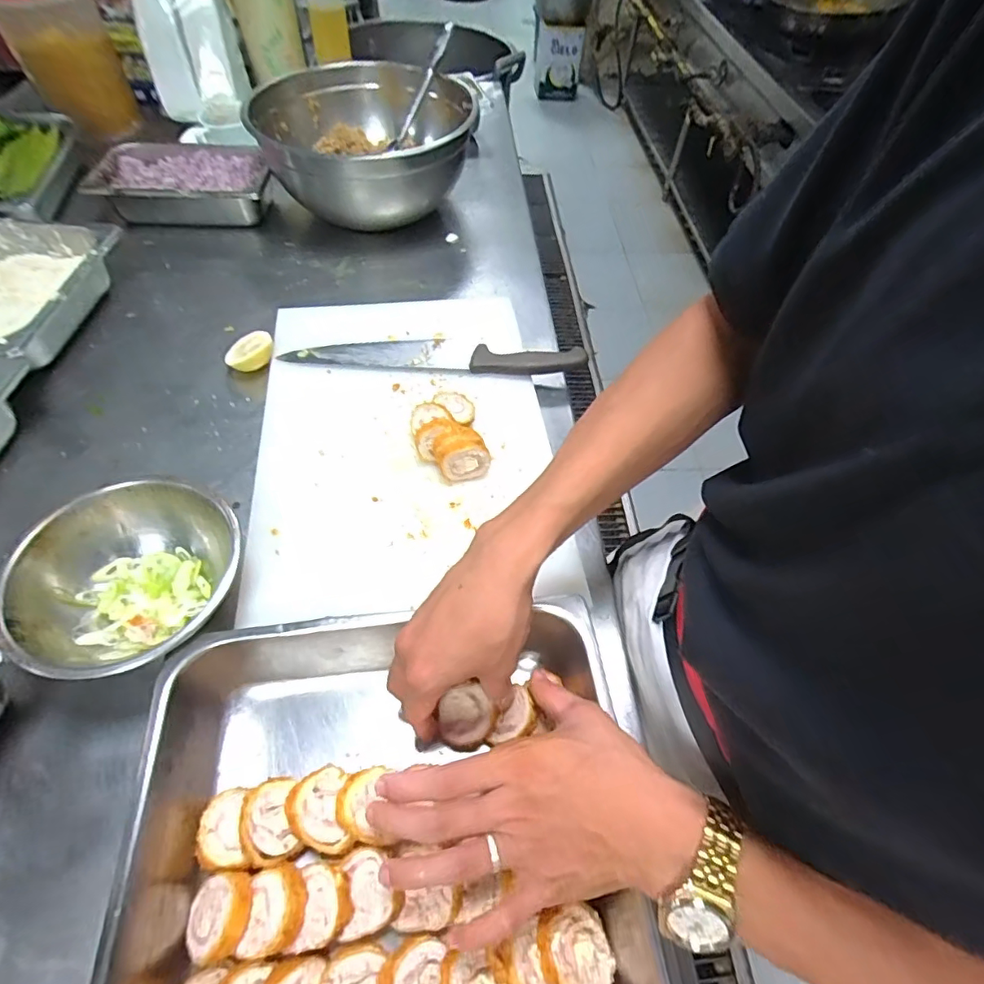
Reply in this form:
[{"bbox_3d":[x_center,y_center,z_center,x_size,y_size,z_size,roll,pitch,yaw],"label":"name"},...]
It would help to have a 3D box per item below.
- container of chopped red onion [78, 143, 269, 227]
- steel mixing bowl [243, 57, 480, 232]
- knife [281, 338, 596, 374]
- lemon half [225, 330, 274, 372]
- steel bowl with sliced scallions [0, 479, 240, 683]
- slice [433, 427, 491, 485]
[{"bbox_3d":[-0.467,-0.479,0.830,0.264,0.062,0.166,1,54,1],"label":"container of chopped red onion"},{"bbox_3d":[-0.180,-0.515,0.815,0.295,0.147,0.335,-27,58,-17],"label":"steel mixing bowl"},{"bbox_3d":[-0.067,-0.169,0.641,0.349,0.018,0.058,3,54,2],"label":"knife"},{"bbox_3d":[-0.288,-0.165,0.635,0.055,0.031,0.046,-19,56,-13],"label":"lemon half"},{"bbox_3d":[-0.290,0.075,0.436,0.159,0.074,0.168,0,54,0],"label":"steel bowl with sliced scallions"},{"bbox_3d":[-0.030,-0.035,0.534,0.051,0.039,0.041,-17,56,-12],"label":"slice"}]

